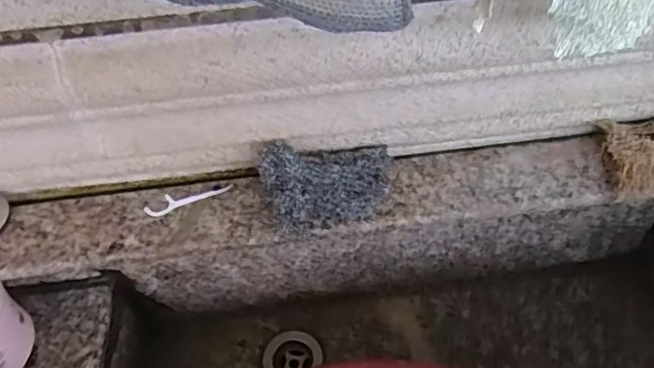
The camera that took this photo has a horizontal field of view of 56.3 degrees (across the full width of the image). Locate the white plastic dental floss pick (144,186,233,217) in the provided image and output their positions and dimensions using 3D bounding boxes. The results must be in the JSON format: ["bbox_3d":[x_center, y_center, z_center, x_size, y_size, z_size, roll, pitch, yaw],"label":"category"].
[{"bbox_3d":[-0.108,0.010,0.475,0.067,0.004,0.017,-22,56,-12],"label":"white plastic dental floss pick"}]

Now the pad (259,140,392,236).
[{"bbox_3d":[-0.001,0.003,0.449,0.093,0.014,0.062,2,89,-13],"label":"pad"}]

